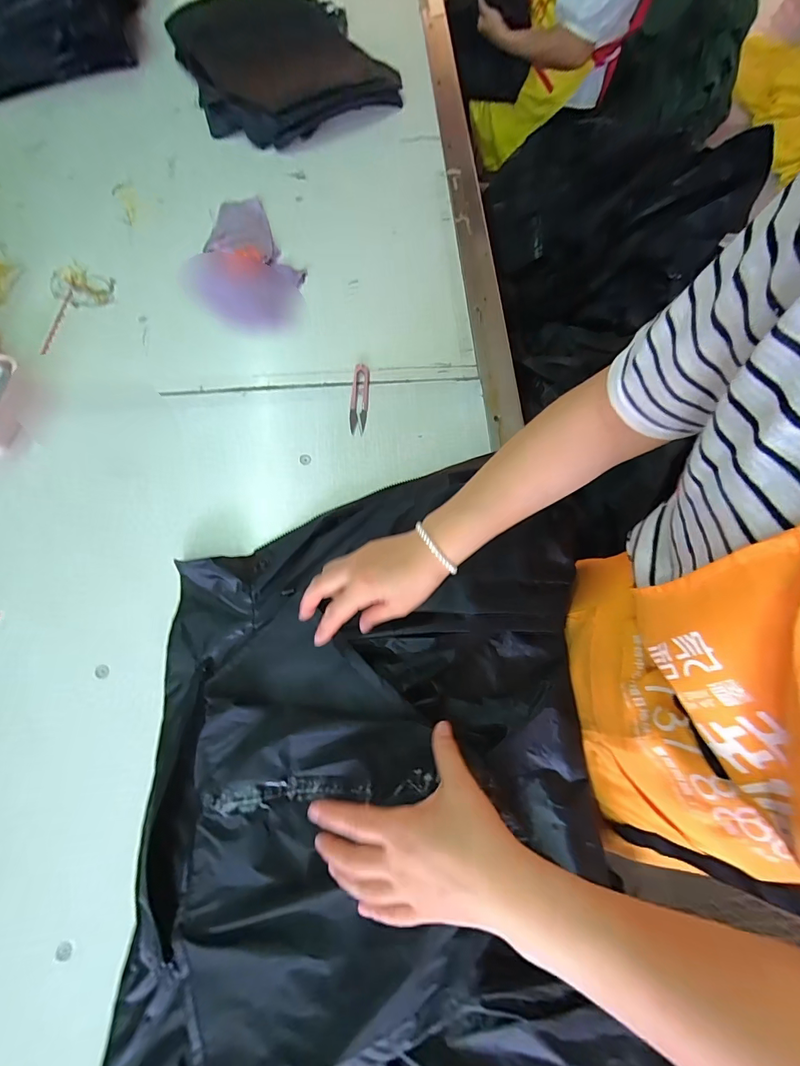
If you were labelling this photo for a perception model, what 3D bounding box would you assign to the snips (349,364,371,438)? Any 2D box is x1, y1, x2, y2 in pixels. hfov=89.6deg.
[{"bbox_3d":[-0.054,-0.180,0.538,0.023,0.007,0.101,2,73,0],"label":"snips"}]

